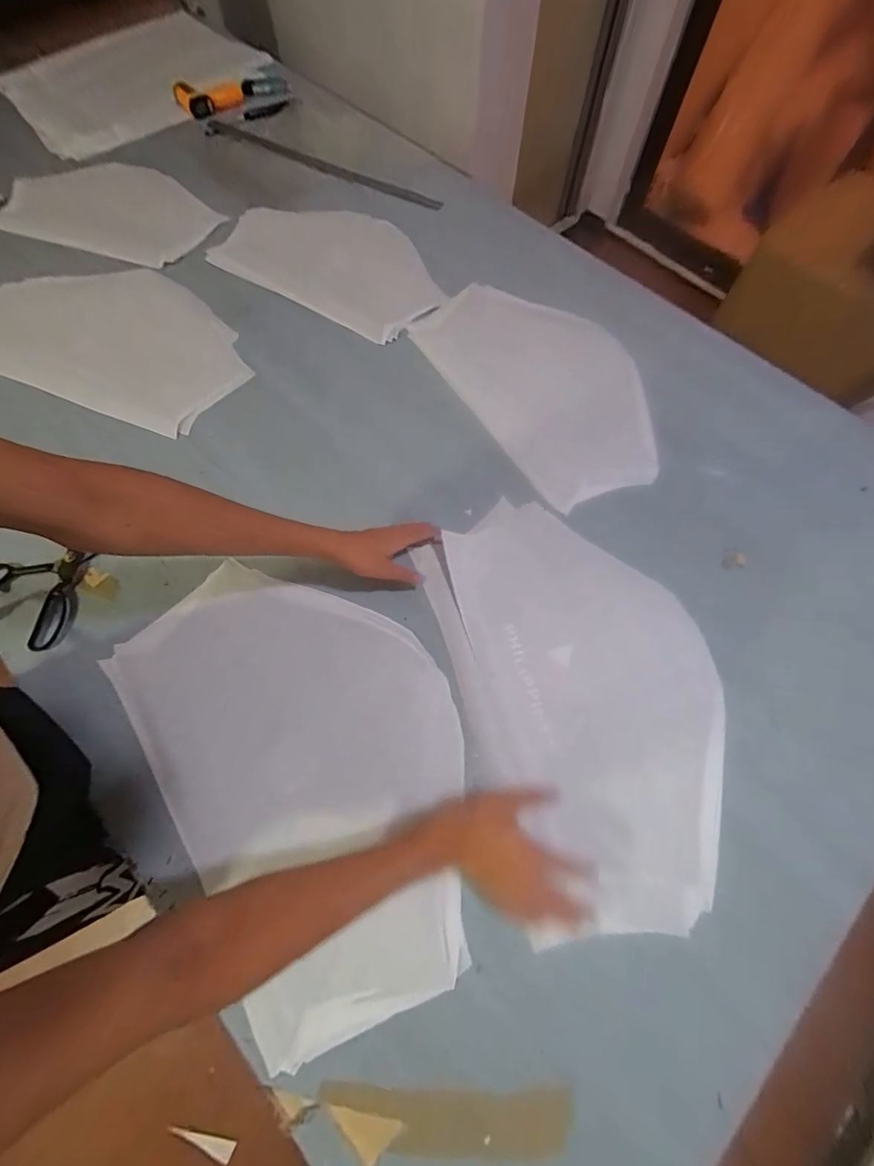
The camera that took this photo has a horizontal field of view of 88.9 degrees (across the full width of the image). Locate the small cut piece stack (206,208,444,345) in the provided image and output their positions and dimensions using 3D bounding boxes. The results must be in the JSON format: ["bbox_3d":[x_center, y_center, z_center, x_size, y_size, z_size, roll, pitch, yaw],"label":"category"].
[{"bbox_3d":[-0.208,-0.689,0.952,0.533,0.047,0.307,31,66,15],"label":"small cut piece stack"}]

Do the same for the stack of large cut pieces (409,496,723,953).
[{"bbox_3d":[0.191,0.126,0.597,0.347,0.055,0.528,-12,63,-6],"label":"stack of large cut pieces"}]

